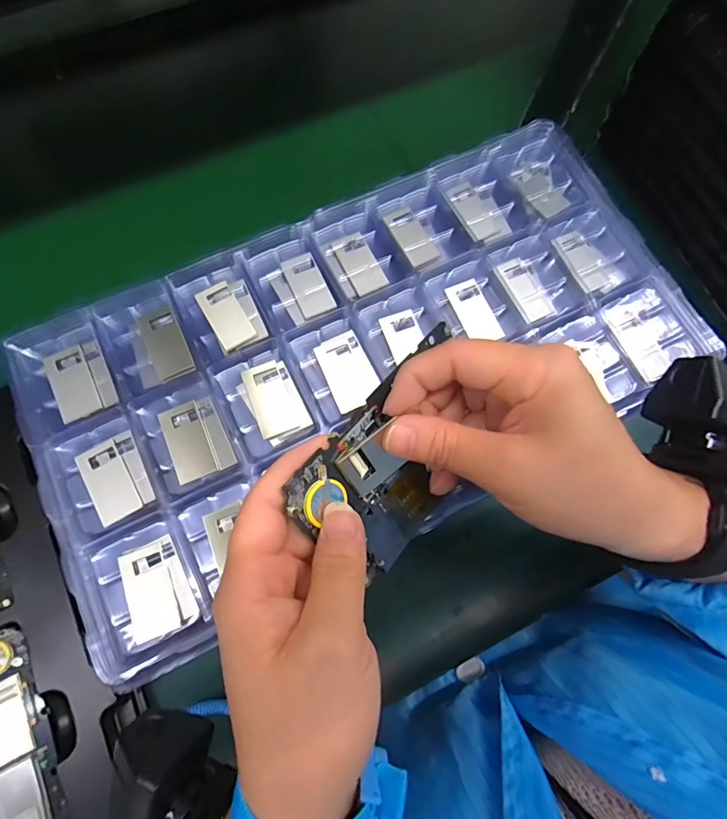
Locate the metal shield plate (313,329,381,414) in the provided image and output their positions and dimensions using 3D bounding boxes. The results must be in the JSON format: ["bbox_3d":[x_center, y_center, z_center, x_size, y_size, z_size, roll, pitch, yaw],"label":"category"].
[{"bbox_3d":[-0.009,-0.024,0.266,0.029,0.004,0.047,-23,74,-9],"label":"metal shield plate"}]

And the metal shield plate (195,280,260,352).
[{"bbox_3d":[-0.085,-0.058,0.276,0.021,0.006,0.043,-30,75,-11],"label":"metal shield plate"}]

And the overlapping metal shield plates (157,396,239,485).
[{"bbox_3d":[-0.095,0.016,0.254,0.032,0.007,0.044,-24,74,-9],"label":"overlapping metal shield plates"}]

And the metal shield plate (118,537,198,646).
[{"bbox_3d":[-0.107,0.092,0.231,0.029,0.004,0.045,-21,79,-19],"label":"metal shield plate"}]

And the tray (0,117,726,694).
[{"bbox_3d":[0.005,-0.034,0.268,0.381,0.020,0.205,-26,75,-10],"label":"tray"}]

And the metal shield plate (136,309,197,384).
[{"bbox_3d":[-0.118,-0.040,0.267,0.023,0.004,0.045,-25,78,-5],"label":"metal shield plate"}]

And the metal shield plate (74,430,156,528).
[{"bbox_3d":[-0.136,0.037,0.245,0.030,0.005,0.044,-27,75,-10],"label":"metal shield plate"}]

